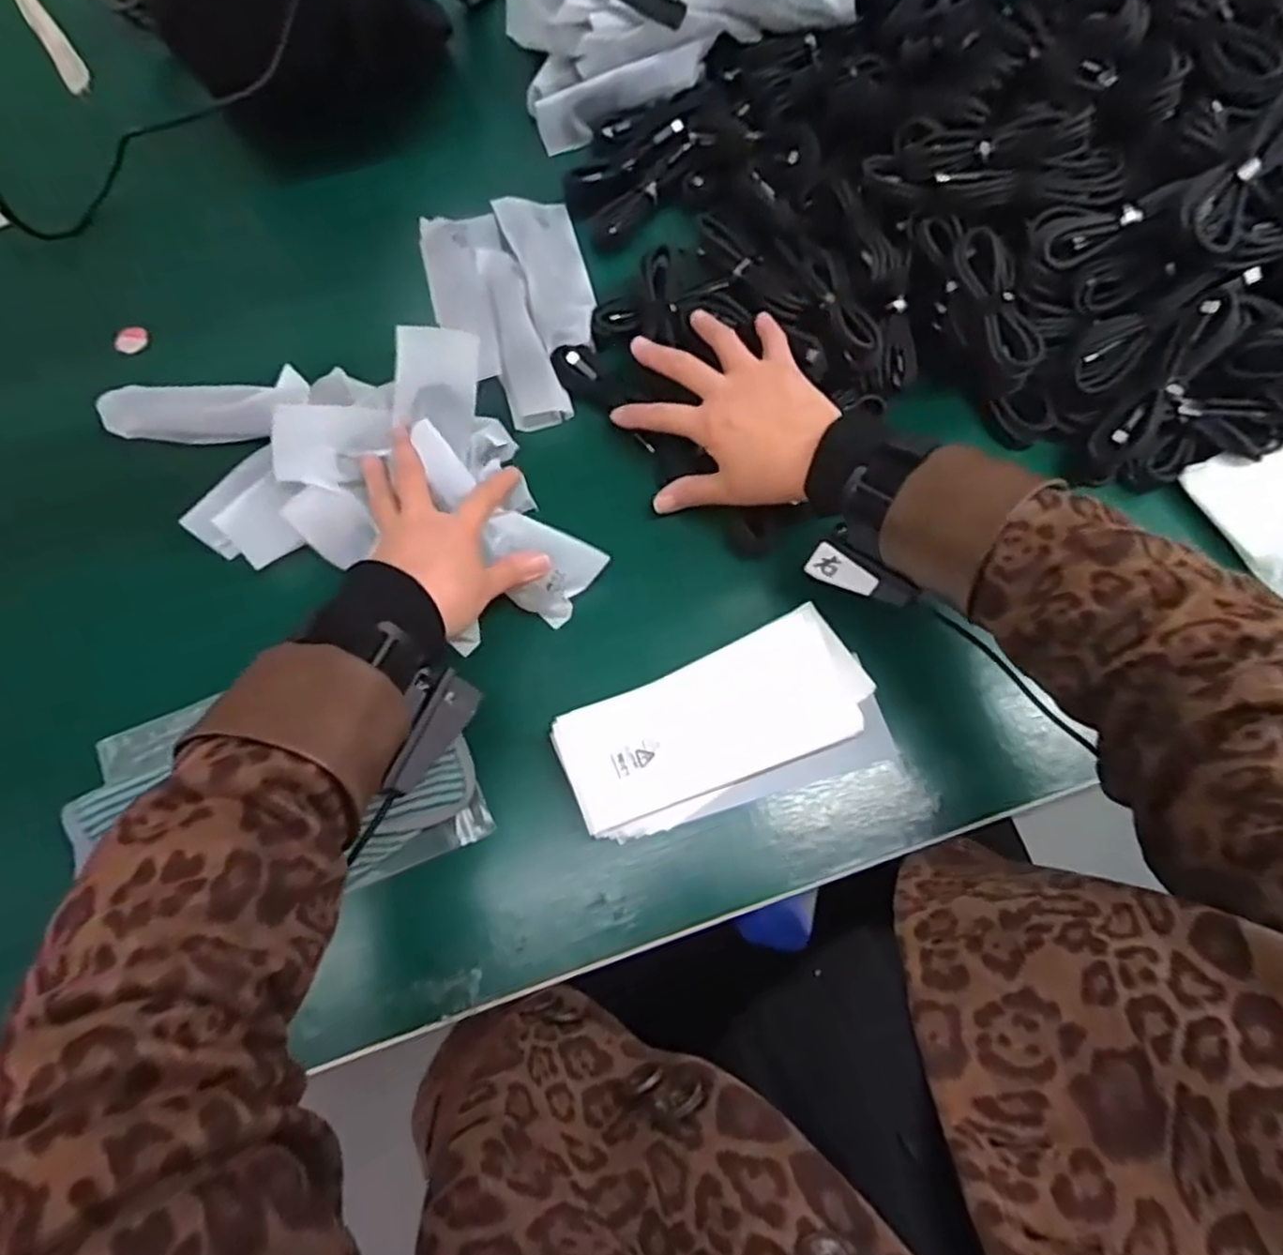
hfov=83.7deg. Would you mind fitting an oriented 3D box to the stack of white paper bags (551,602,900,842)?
[{"bbox_3d":[0.050,0.061,0.445,0.194,0.035,0.096,-18,73,-5],"label":"stack of white paper bags"}]

